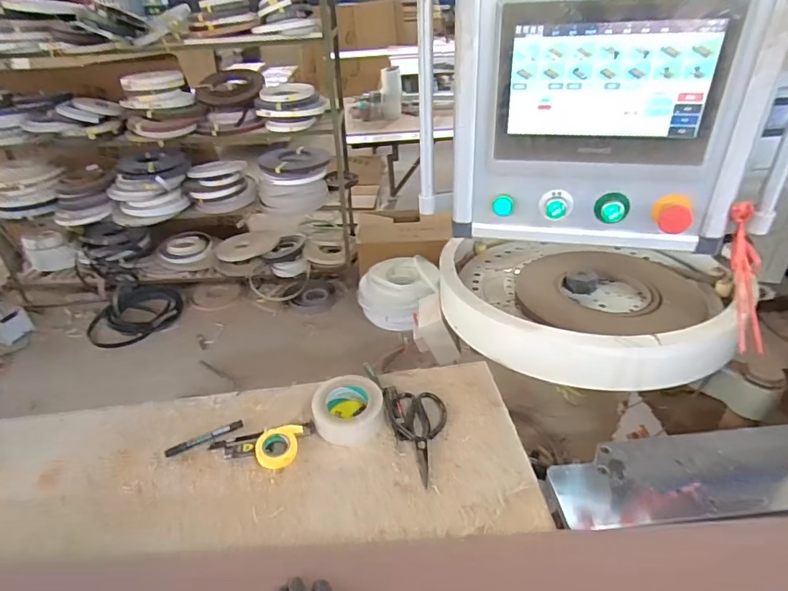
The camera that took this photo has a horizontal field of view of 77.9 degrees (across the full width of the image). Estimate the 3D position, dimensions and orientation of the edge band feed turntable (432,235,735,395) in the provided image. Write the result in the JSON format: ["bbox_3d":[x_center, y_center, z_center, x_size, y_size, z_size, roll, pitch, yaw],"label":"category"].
[{"bbox_3d":[0.407,-0.005,1.104,0.591,0.122,0.541,7,35,14],"label":"edge band feed turntable"}]

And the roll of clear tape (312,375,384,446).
[{"bbox_3d":[-0.080,0.196,0.851,0.120,0.055,0.113,-2,33,1],"label":"roll of clear tape"}]

